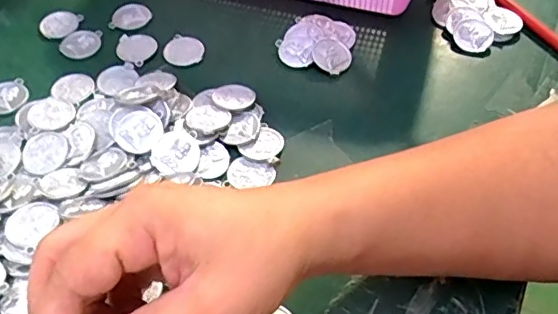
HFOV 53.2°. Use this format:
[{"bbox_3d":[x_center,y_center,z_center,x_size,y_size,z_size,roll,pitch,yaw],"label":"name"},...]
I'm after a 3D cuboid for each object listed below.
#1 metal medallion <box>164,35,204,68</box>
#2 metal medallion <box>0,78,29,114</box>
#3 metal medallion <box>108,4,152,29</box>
[{"bbox_3d":[-0.071,-0.079,0.416,0.029,0.005,0.028,0,52,-1],"label":"metal medallion"},{"bbox_3d":[-0.191,-0.042,0.389,0.030,0.004,0.028,-23,56,-18],"label":"metal medallion"},{"bbox_3d":[-0.118,-0.111,0.440,0.033,0.004,0.025,-12,53,-10],"label":"metal medallion"}]

